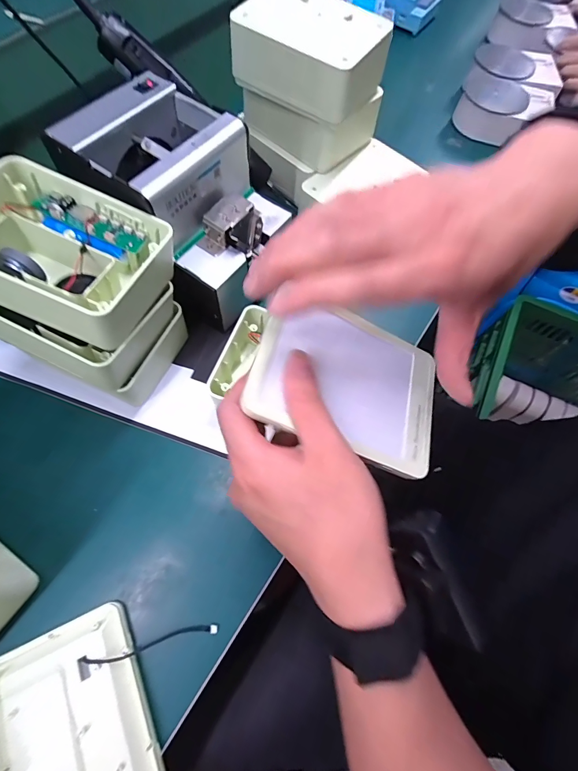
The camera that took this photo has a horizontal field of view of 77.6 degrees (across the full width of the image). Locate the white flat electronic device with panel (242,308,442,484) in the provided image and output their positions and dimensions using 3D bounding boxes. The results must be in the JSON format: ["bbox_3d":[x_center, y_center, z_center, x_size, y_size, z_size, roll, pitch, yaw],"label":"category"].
[{"bbox_3d":[0.044,-0.005,0.242,0.134,0.006,0.100,25,65,-17],"label":"white flat electronic device with panel"}]

